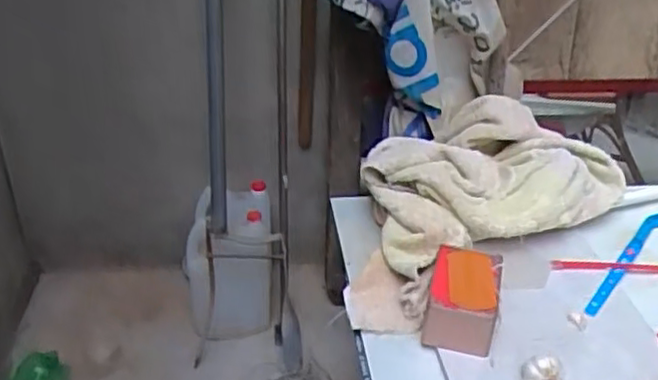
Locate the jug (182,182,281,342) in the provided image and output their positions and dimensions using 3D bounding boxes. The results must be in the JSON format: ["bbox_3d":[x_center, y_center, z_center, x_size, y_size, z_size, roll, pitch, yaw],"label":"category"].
[{"bbox_3d":[-0.237,0.155,1.622,0.207,0.295,0.295,-5,33,-12],"label":"jug"}]

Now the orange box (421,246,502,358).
[{"bbox_3d":[0.195,0.155,0.982,0.098,0.086,0.141,11,33,12],"label":"orange box"}]

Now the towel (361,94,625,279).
[{"bbox_3d":[0.273,-0.030,1.194,0.489,0.074,0.290,-17,58,-23],"label":"towel"}]

